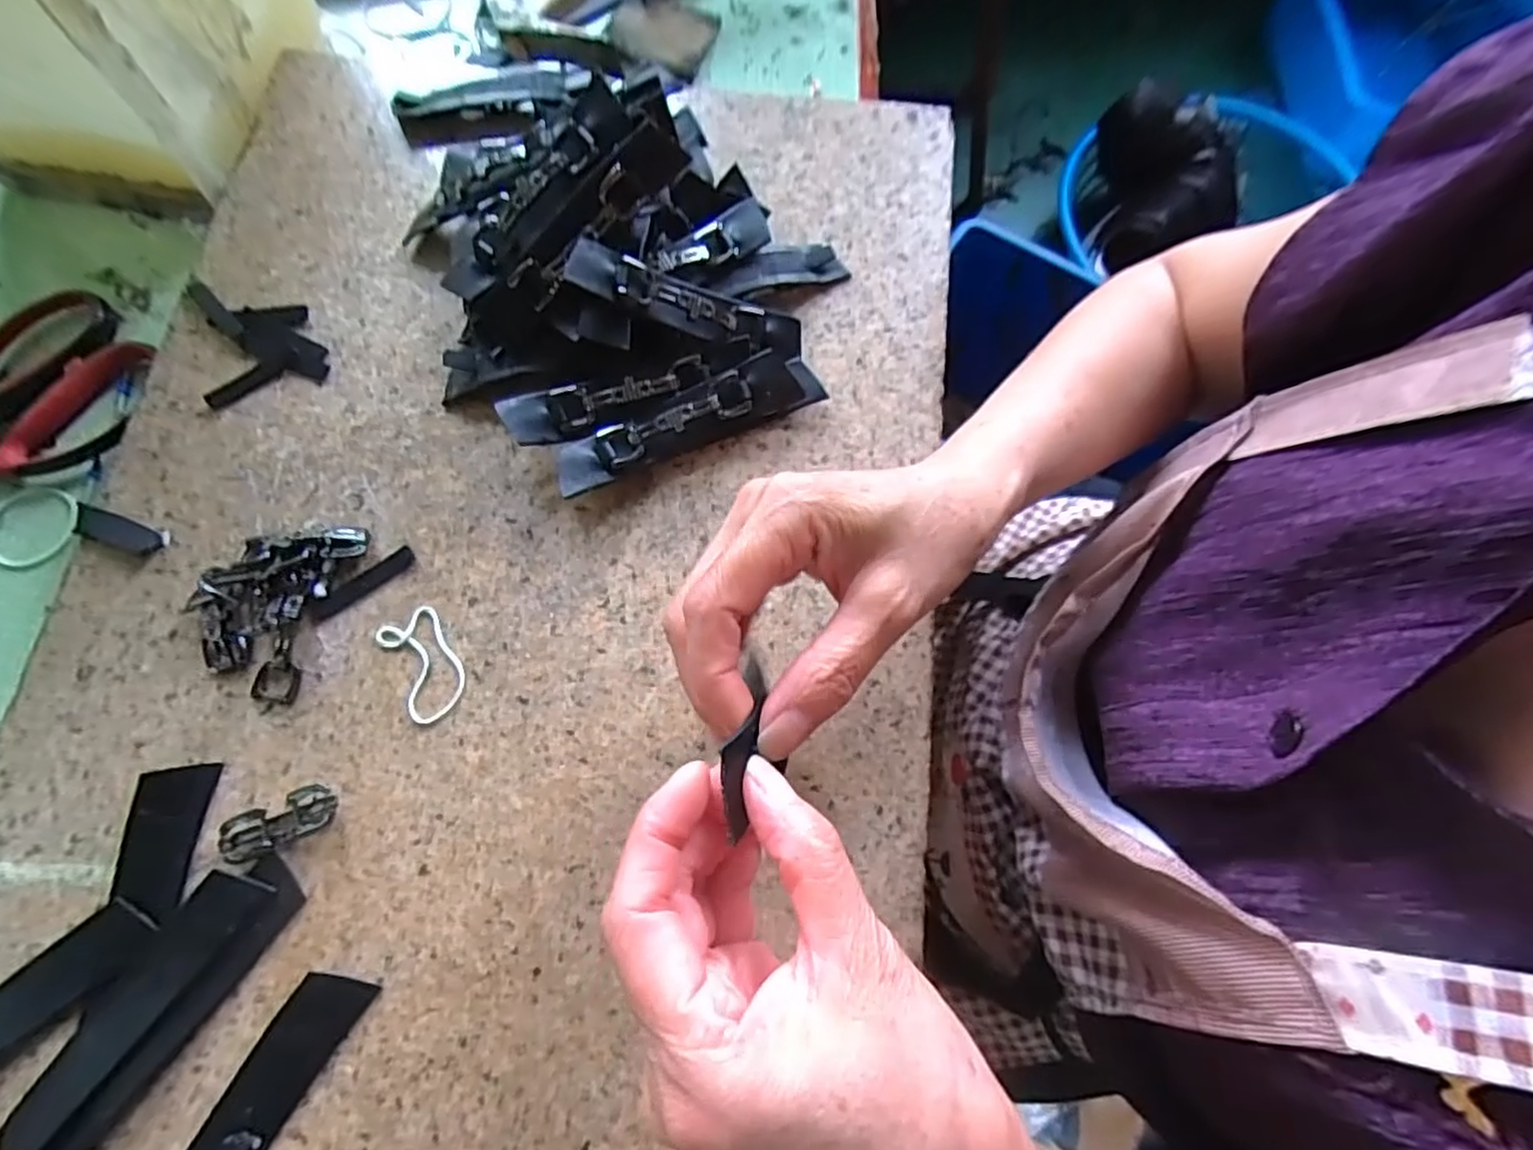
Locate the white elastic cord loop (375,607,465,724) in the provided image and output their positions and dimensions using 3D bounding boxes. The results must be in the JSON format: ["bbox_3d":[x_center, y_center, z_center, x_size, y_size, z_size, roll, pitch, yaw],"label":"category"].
[{"bbox_3d":[-0.148,0.038,0.300,0.027,0.004,0.048,-29,75,-8],"label":"white elastic cord loop"}]

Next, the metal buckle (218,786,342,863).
[{"bbox_3d":[-0.196,0.099,0.279,0.041,0.008,0.019,-22,74,-6],"label":"metal buckle"}]

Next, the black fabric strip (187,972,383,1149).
[{"bbox_3d":[-0.188,0.197,0.249,0.024,0.010,0.111,30,75,9],"label":"black fabric strip"}]

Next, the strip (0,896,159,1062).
[{"bbox_3d":[-0.283,0.165,0.255,0.117,0.008,0.025,-38,77,-11],"label":"strip"}]

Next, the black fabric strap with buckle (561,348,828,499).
[{"bbox_3d":[-0.036,-0.071,0.324,0.125,0.021,0.027,-24,75,-7],"label":"black fabric strap with buckle"}]

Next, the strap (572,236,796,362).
[{"bbox_3d":[-0.036,-0.125,0.321,0.109,0.012,0.026,10,71,-26],"label":"strap"}]

